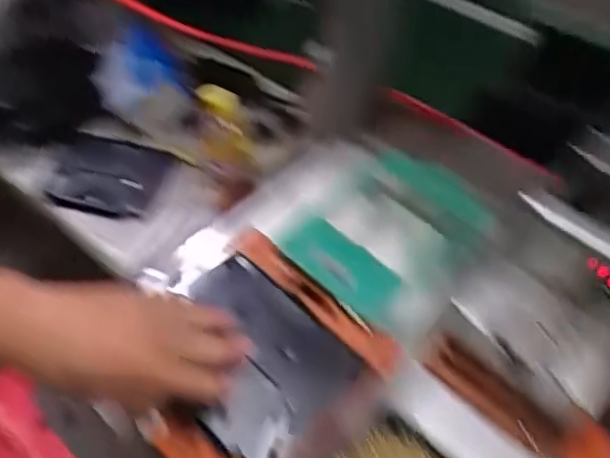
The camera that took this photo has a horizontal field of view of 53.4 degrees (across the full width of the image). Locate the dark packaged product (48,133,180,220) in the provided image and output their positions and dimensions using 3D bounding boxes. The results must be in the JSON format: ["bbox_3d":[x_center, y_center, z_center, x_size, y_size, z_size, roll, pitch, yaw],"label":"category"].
[{"bbox_3d":[-0.305,-0.082,0.942,0.177,0.023,0.147,10,53,10],"label":"dark packaged product"}]

